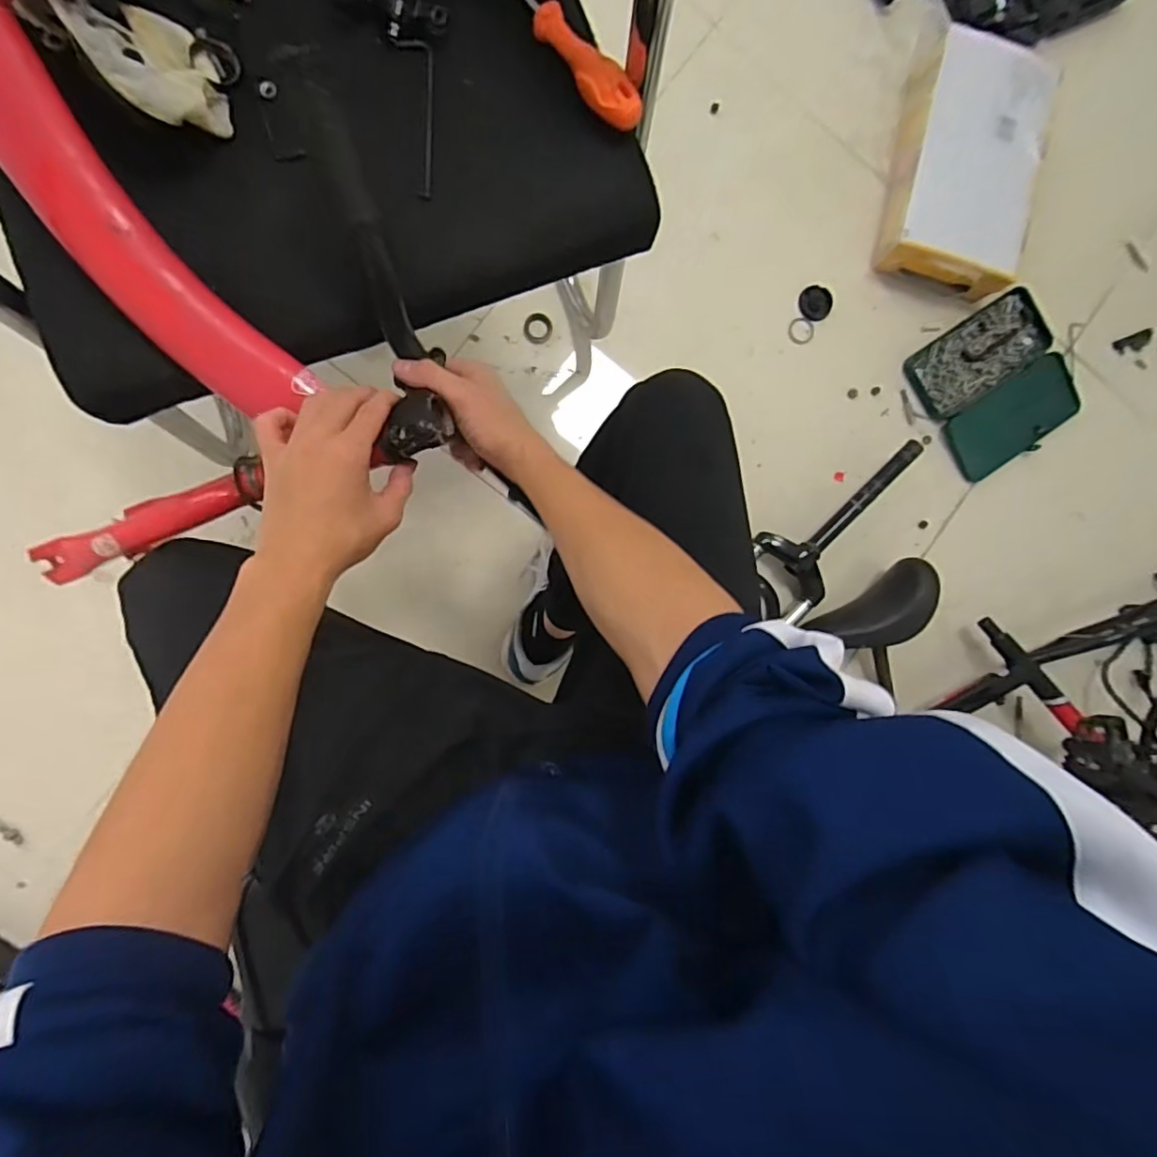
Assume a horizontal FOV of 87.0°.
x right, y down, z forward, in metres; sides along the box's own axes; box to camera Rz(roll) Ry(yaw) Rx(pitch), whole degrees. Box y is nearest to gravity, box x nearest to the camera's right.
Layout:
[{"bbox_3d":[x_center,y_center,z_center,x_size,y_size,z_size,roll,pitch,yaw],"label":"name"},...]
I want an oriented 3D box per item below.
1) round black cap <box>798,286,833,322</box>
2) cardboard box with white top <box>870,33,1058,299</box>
[{"bbox_3d":[0.378,-0.440,0.973,0.050,0.015,0.053,0,91,-8],"label":"round black cap"},{"bbox_3d":[0.598,-0.639,0.939,0.207,0.090,0.350,12,89,-8],"label":"cardboard box with white top"}]

